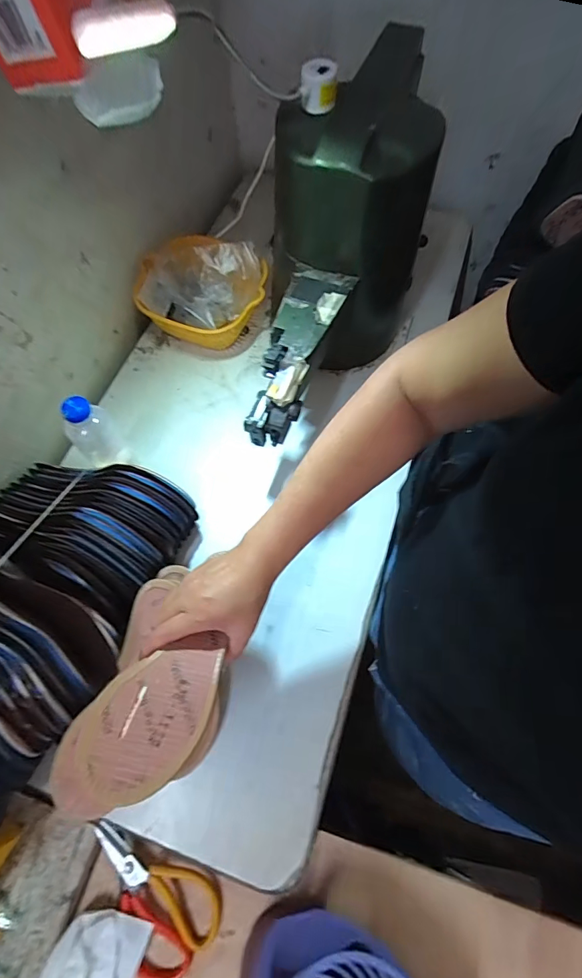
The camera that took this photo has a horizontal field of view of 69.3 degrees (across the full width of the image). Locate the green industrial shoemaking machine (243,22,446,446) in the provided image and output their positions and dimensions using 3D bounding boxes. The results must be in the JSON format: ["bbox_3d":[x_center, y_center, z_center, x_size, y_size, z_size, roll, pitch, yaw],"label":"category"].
[{"bbox_3d":[0.011,-0.253,0.563,0.183,0.335,0.373,32,68,11],"label":"green industrial shoemaking machine"}]

